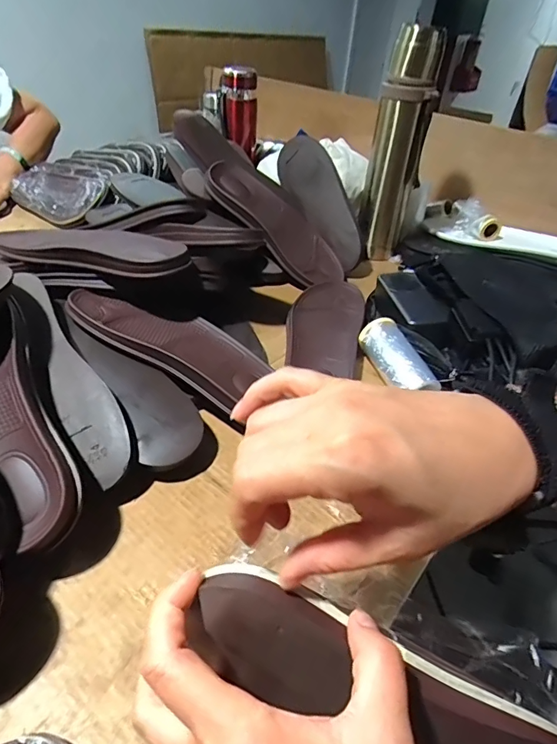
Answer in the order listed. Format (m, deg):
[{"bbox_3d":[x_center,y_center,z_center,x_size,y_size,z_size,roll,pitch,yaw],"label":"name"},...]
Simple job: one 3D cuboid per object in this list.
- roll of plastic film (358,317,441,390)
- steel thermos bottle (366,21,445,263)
[{"bbox_3d":[0.135,-0.016,0.499,0.045,0.034,0.106,-7,42,-15],"label":"roll of plastic film"},{"bbox_3d":[0.185,-0.345,0.683,0.072,0.303,0.068,10,40,6],"label":"steel thermos bottle"}]

